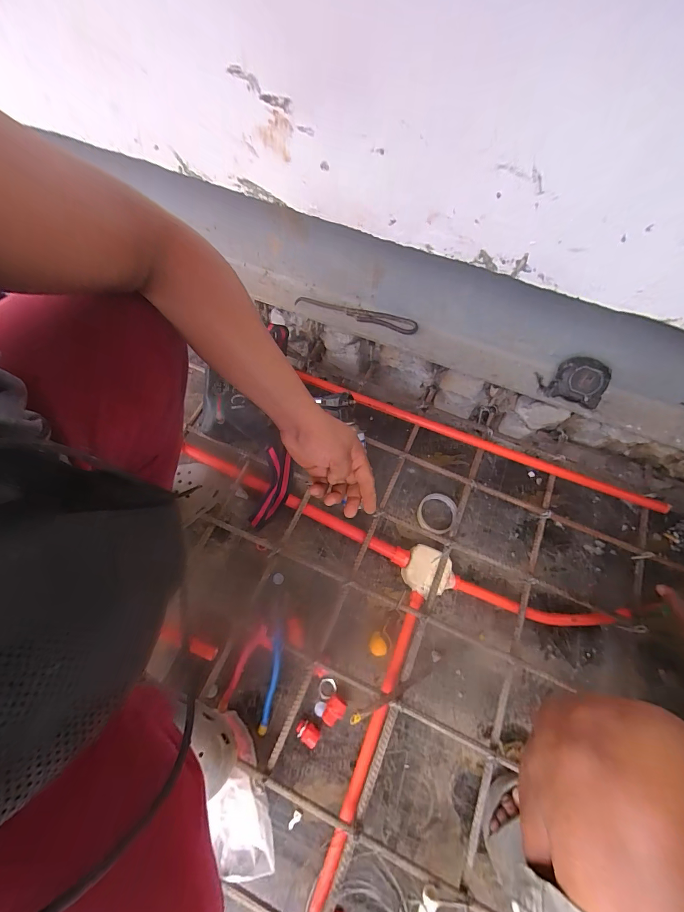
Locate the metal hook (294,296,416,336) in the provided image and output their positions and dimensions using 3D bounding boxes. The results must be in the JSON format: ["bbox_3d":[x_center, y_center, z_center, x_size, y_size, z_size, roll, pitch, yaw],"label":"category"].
[{"bbox_3d":[0.031,-0.304,0.736,0.263,0.016,0.035,18,68,8],"label":"metal hook"}]

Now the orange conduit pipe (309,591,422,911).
[{"bbox_3d":[0.027,0.521,0.554,0.025,0.035,0.595,21,68,9],"label":"orange conduit pipe"}]

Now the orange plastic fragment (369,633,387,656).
[{"bbox_3d":[0.050,0.269,0.486,0.023,0.014,0.027,-28,69,-11],"label":"orange plastic fragment"}]

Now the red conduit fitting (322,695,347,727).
[{"bbox_3d":[-0.015,0.460,0.618,0.032,0.025,0.042,34,71,14],"label":"red conduit fitting"}]

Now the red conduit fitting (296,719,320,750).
[{"bbox_3d":[-0.060,0.492,0.610,0.042,0.025,0.029,21,68,9],"label":"red conduit fitting"}]

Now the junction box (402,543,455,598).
[{"bbox_3d":[0.179,0.239,0.700,0.102,0.063,0.091,25,69,10],"label":"junction box"}]

